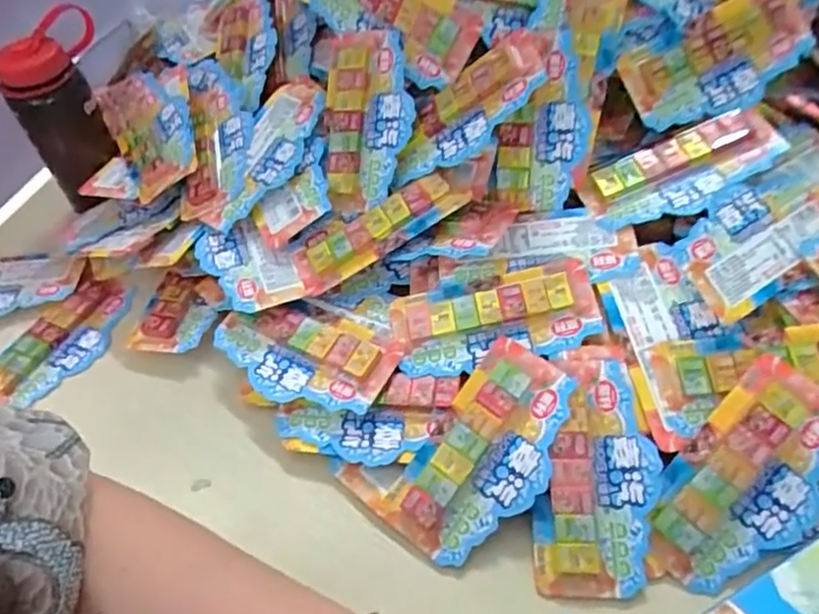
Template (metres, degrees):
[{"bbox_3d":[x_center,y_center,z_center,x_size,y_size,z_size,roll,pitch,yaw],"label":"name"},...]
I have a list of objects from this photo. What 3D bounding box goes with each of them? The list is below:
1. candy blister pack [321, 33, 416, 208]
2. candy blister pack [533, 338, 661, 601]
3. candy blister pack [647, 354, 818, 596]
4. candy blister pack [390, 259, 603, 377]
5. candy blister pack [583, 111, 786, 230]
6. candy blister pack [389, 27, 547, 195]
[{"bbox_3d":[-0.036,-0.150,0.510,0.076,0.014,0.143,4,89,19],"label":"candy blister pack"},{"bbox_3d":[0.123,0.101,0.403,0.068,0.012,0.158,6,69,10],"label":"candy blister pack"},{"bbox_3d":[0.208,0.108,0.388,0.072,0.025,0.150,34,85,29],"label":"candy blister pack"},{"bbox_3d":[0.061,0.008,0.457,0.146,0.012,0.068,-12,67,8],"label":"candy blister pack"},{"bbox_3d":[0.205,-0.101,0.474,0.138,0.019,0.063,-23,50,7],"label":"candy blister pack"},{"bbox_3d":[0.044,-0.148,0.483,0.148,0.025,0.053,-40,48,21],"label":"candy blister pack"}]

